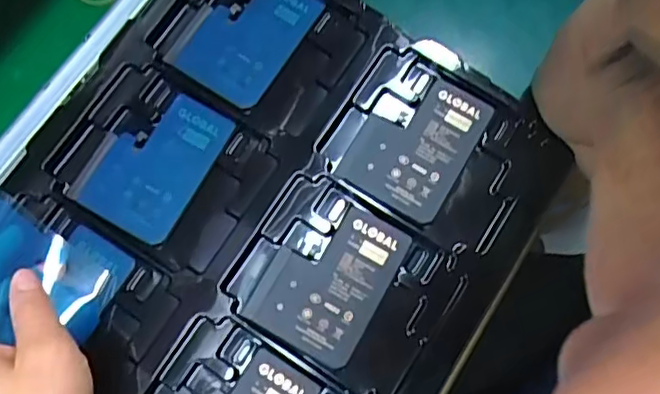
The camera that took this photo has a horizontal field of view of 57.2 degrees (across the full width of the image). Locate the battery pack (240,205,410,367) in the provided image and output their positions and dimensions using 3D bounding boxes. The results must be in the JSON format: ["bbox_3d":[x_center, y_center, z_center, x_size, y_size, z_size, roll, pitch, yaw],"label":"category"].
[{"bbox_3d":[-0.001,0.046,0.354,0.067,0.004,0.088,27,76,8],"label":"battery pack"}]

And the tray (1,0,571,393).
[{"bbox_3d":[-0.046,0.012,0.360,0.273,0.018,0.314,32,77,9],"label":"tray"}]

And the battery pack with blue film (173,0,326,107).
[{"bbox_3d":[-0.053,-0.107,0.393,0.063,0.011,0.089,33,77,9],"label":"battery pack with blue film"}]

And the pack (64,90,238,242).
[{"bbox_3d":[-0.107,-0.022,0.369,0.065,0.004,0.089,28,76,8],"label":"pack"}]

